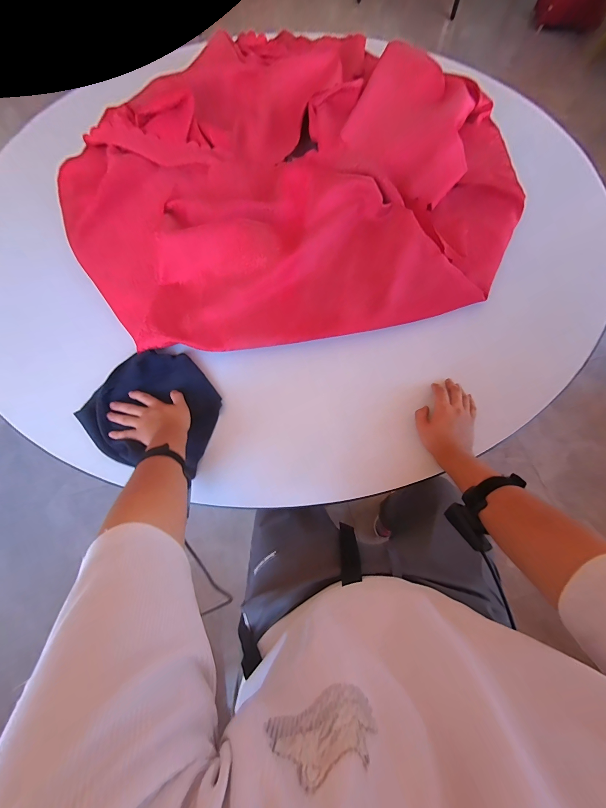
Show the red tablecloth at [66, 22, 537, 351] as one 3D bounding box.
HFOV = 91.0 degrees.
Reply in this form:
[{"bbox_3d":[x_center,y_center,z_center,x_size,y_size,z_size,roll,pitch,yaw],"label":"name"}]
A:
[{"bbox_3d":[-0.026,-0.628,0.783,1.146,0.110,1.036,-10,68,-3],"label":"red tablecloth"}]

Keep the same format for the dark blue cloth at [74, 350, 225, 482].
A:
[{"bbox_3d":[-0.278,0.017,0.563,0.227,0.028,0.247,-42,73,-14],"label":"dark blue cloth"}]

